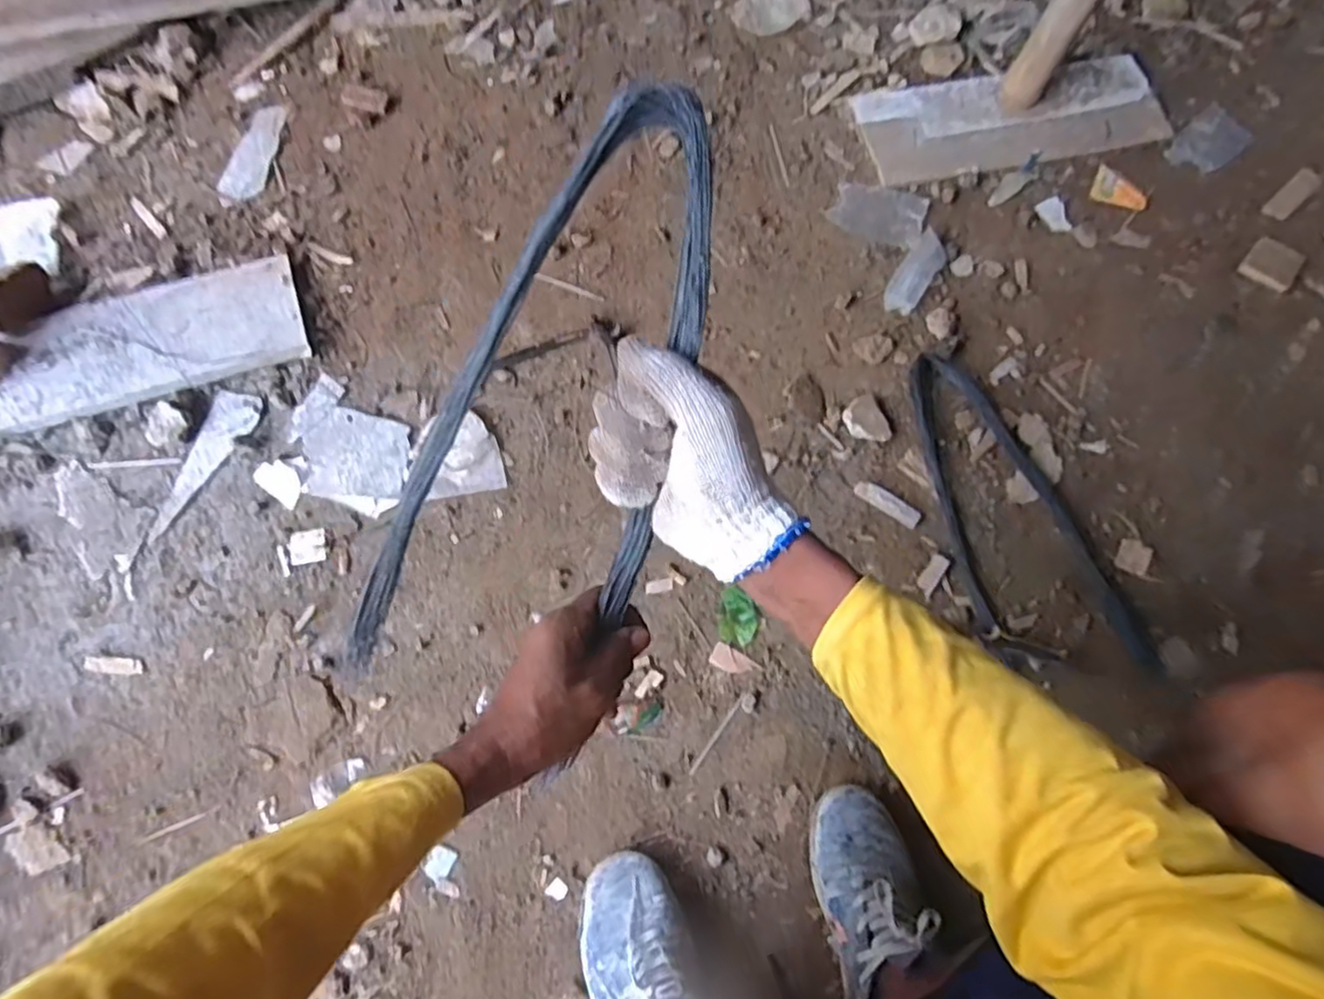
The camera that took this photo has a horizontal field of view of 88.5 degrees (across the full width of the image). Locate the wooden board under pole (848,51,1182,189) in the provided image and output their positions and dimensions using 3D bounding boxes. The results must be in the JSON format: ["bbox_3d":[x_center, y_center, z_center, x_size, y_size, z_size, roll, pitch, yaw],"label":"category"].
[{"bbox_3d":[0.560,-0.609,1.077,0.498,0.021,0.169,-16,70,-9],"label":"wooden board under pole"}]

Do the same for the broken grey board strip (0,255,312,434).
[{"bbox_3d":[-0.736,-0.182,0.854,0.536,0.030,0.162,-17,71,-9],"label":"broken grey board strip"}]

